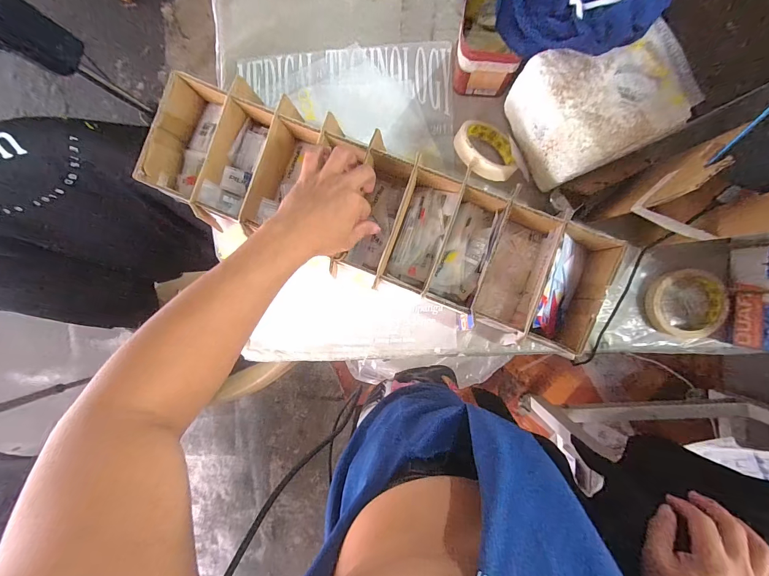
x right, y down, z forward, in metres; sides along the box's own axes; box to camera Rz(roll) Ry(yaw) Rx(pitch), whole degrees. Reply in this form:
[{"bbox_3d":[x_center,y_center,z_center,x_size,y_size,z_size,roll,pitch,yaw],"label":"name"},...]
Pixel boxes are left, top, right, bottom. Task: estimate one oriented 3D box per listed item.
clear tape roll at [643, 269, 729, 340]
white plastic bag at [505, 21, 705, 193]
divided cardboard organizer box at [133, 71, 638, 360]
[{"bbox_3d":[0.411,0.024,0.466,0.091,0.021,0.094,0,91,3],"label":"clear tape roll"},{"bbox_3d":[0.255,-0.219,0.429,0.148,0.122,0.143,-24,90,3],"label":"white plastic bag"},{"bbox_3d":[-0.013,-0.103,0.465,0.617,0.082,0.178,21,92,0],"label":"divided cardboard organizer box"}]

